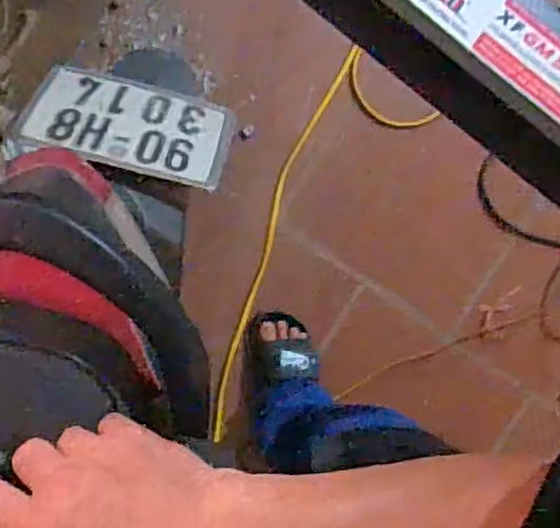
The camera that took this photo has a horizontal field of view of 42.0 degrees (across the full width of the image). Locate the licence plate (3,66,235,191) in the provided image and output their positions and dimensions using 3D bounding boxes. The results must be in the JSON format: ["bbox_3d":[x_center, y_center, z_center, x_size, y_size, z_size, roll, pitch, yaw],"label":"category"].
[{"bbox_3d":[-0.149,-0.135,0.721,0.194,0.156,0.011,13,133,-5],"label":"licence plate"}]

